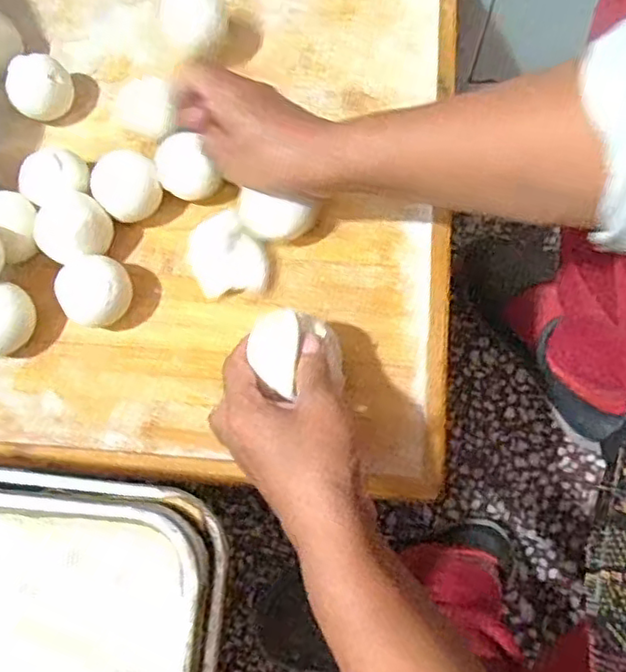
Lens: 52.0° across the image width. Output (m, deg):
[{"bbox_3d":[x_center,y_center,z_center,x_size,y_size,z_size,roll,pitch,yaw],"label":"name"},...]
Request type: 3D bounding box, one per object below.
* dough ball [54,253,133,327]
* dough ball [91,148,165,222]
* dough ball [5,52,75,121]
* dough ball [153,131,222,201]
[{"bbox_3d":[-0.149,-0.029,0.443,0.047,0.037,0.051,-1,74,2],"label":"dough ball"},{"bbox_3d":[-0.133,-0.104,0.463,0.045,0.040,0.041,-1,74,2],"label":"dough ball"},{"bbox_3d":[-0.206,-0.187,0.493,0.046,0.042,0.042,-1,74,2],"label":"dough ball"},{"bbox_3d":[-0.092,-0.119,0.466,0.041,0.037,0.042,-1,74,2],"label":"dough ball"}]

